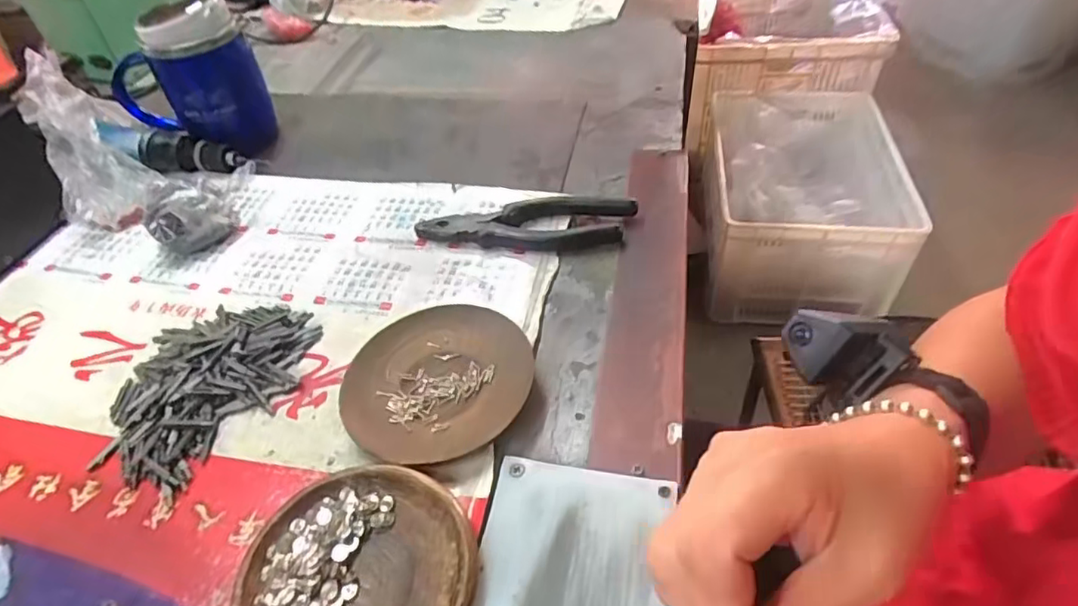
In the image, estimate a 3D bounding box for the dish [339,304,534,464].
[{"bbox_3d":[-0.062,0.047,0.374,0.113,0.017,0.115,-3,45,3],"label":"dish"}]

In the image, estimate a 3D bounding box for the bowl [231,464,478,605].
[{"bbox_3d":[-0.086,0.133,0.291,0.112,0.020,0.107,-3,45,3],"label":"bowl"}]

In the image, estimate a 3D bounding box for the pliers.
[{"bbox_3d":[-0.011,-0.060,0.470,0.167,0.016,0.050,-3,45,4],"label":"pliers"}]

